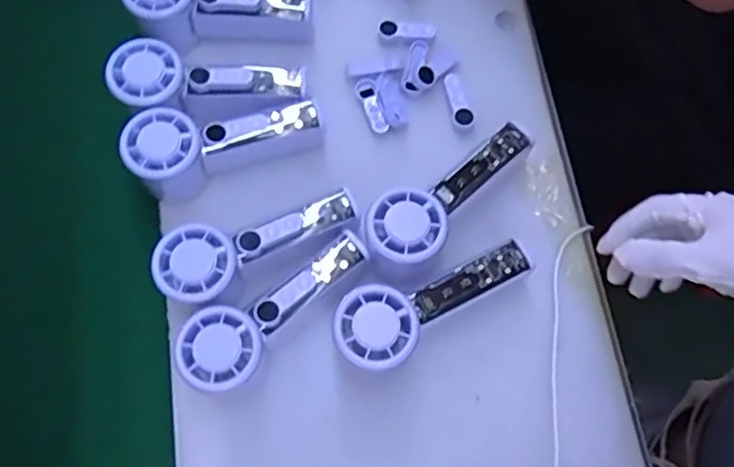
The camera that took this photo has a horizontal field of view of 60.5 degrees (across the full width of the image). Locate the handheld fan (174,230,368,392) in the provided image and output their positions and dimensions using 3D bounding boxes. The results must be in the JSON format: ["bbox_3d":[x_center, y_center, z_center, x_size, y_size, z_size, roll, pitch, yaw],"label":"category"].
[{"bbox_3d":[-0.065,0.052,0.447,0.149,0.033,0.051,-37,75,-22],"label":"handheld fan"}]

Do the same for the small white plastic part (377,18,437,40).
[{"bbox_3d":[0.035,-0.177,0.546,0.049,0.007,0.015,4,72,3],"label":"small white plastic part"}]

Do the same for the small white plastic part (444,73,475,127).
[{"bbox_3d":[0.077,-0.112,0.526,0.017,0.005,0.048,-13,72,-3],"label":"small white plastic part"}]

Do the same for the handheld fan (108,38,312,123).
[{"bbox_3d":[-0.127,-0.118,0.508,0.149,0.034,0.056,2,72,-15],"label":"handheld fan"}]

